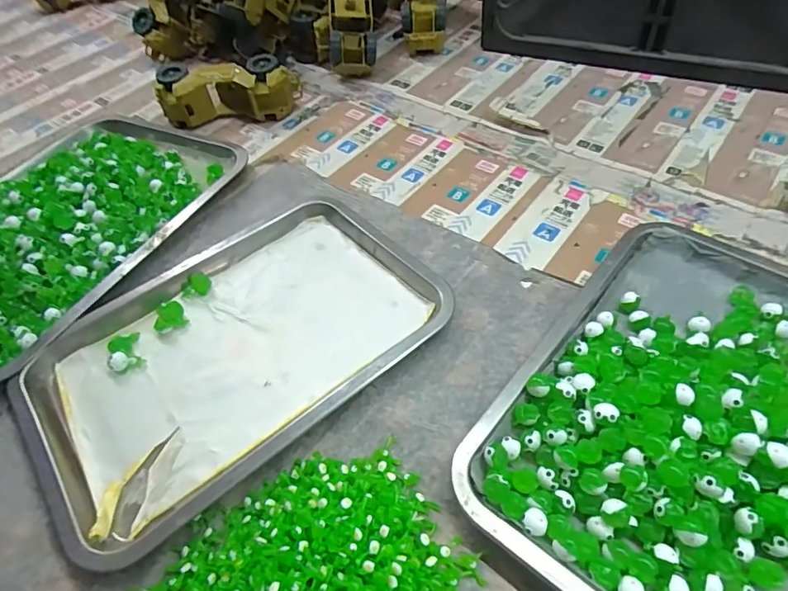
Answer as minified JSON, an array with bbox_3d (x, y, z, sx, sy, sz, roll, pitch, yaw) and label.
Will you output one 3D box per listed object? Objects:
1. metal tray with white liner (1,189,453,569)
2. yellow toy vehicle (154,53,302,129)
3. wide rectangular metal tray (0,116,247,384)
[{"bbox_3d":[-0.128,0.036,0.403,0.313,0.022,0.211,-35,55,-21],"label":"metal tray with white liner"},{"bbox_3d":[-0.207,-0.258,0.632,0.172,0.061,0.068,-6,50,1],"label":"yellow toy vehicle"},{"bbox_3d":[-0.359,-0.082,0.516,0.275,0.033,0.348,18,55,20],"label":"wide rectangular metal tray"}]

